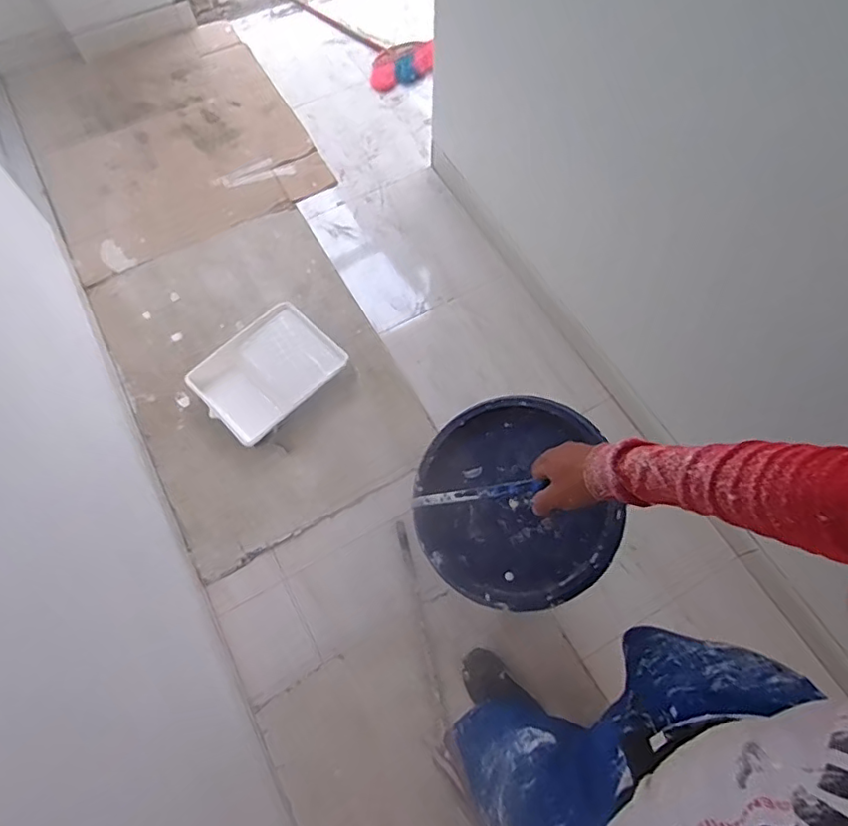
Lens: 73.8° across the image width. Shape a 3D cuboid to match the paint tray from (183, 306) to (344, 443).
[{"bbox_3d":[-0.435,-0.122,1.553,0.357,0.060,0.282,-40,72,-16],"label":"paint tray"}]

